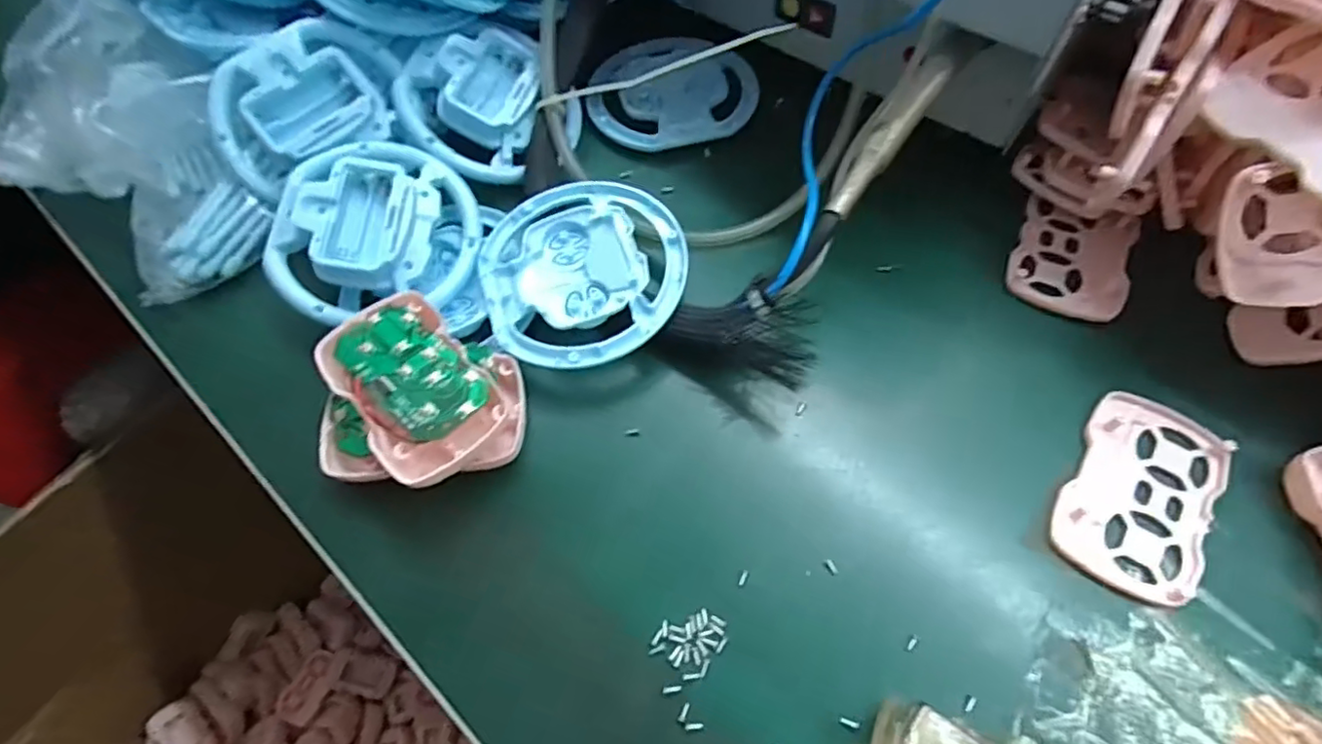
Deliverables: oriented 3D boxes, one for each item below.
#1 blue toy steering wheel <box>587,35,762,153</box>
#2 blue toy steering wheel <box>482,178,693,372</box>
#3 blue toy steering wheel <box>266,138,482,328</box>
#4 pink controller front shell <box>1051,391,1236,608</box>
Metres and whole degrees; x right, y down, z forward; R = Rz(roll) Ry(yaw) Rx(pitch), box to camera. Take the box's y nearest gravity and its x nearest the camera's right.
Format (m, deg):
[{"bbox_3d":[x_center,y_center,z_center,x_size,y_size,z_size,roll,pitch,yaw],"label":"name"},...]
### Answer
[{"bbox_3d":[0.008,-0.184,0.395,0.101,0.010,0.109,-1,63,2],"label":"blue toy steering wheel"},{"bbox_3d":[-0.039,-0.050,0.318,0.098,0.029,0.106,-1,63,2],"label":"blue toy steering wheel"},{"bbox_3d":[-0.146,-0.074,0.318,0.094,0.032,0.104,31,69,17],"label":"blue toy steering wheel"},{"bbox_3d":[0.206,0.052,0.267,0.055,0.005,0.088,29,68,16],"label":"pink controller front shell"}]

